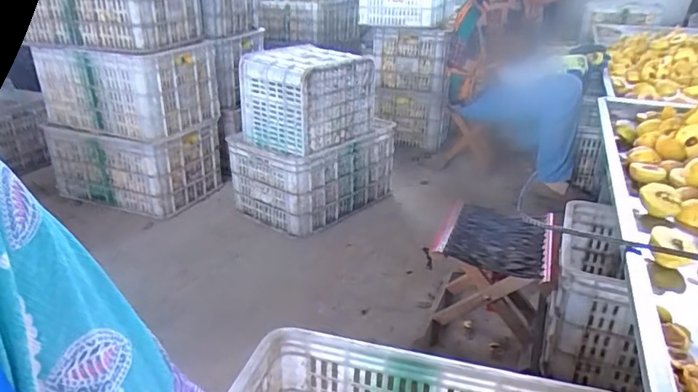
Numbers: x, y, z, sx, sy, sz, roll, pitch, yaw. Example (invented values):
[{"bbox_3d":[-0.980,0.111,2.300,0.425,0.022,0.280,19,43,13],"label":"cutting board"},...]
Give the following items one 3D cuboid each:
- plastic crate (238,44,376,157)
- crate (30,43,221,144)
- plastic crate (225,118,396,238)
[{"bbox_3d":[-0.126,-0.323,1.620,0.287,0.266,0.355,21,32,37],"label":"plastic crate"},{"bbox_3d":[-0.759,-0.375,1.707,0.517,0.259,0.332,6,25,12],"label":"crate"},{"bbox_3d":[-0.111,-0.092,1.761,0.334,0.267,0.503,18,30,34],"label":"plastic crate"}]

